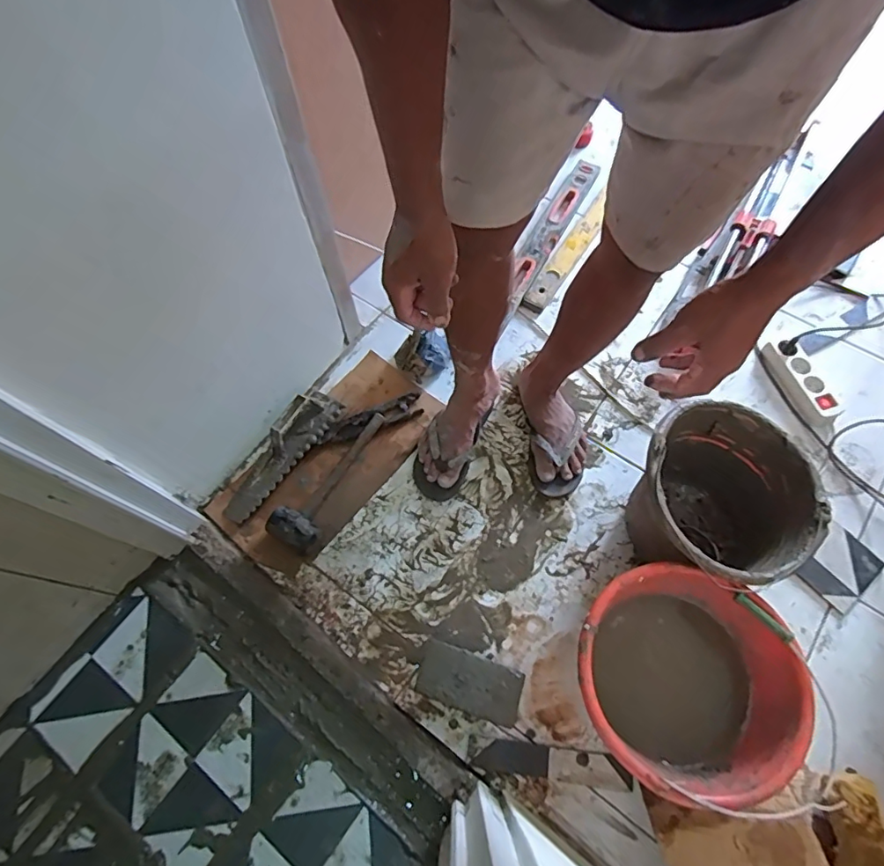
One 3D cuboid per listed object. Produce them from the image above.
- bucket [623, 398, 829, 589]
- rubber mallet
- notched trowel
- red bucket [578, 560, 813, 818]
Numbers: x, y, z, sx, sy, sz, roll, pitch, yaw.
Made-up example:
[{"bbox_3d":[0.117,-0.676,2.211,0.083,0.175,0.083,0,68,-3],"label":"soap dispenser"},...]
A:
[{"bbox_3d":[0.431,0.112,0.842,0.261,0.224,0.255,-1,66,2],"label":"bucket"},{"bbox_3d":[-0.199,0.078,0.964,0.083,0.062,0.294,27,69,13],"label":"rubber mallet"},{"bbox_3d":[-0.310,0.032,0.985,0.088,0.057,0.291,34,71,16],"label":"notched trowel"},{"bbox_3d":[0.320,0.350,0.746,0.277,0.210,0.260,-1,66,2],"label":"red bucket"}]

